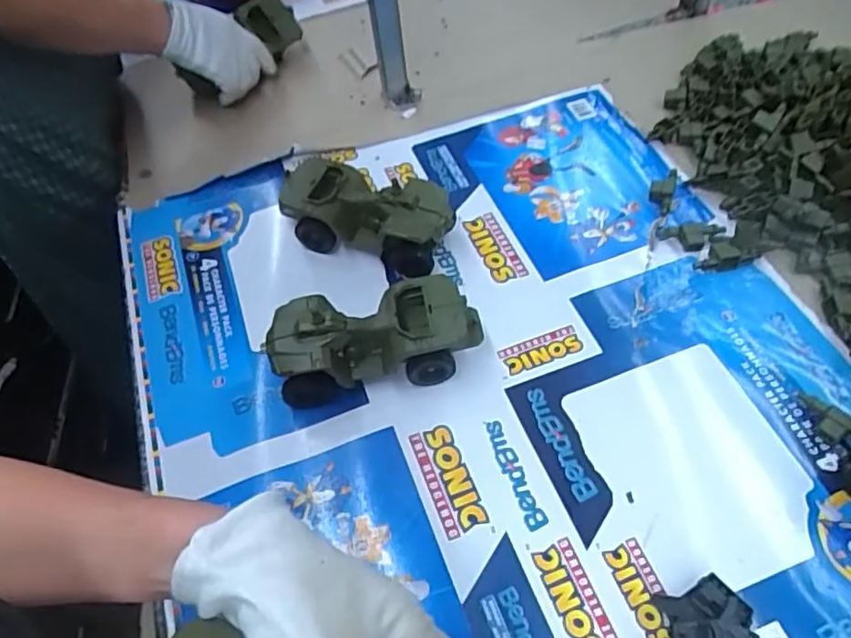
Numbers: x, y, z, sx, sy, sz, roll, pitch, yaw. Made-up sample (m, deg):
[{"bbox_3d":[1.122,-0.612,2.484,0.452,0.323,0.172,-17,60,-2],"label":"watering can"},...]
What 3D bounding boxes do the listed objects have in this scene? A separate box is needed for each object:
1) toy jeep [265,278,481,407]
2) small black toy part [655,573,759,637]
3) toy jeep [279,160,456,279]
[{"bbox_3d":[-0.045,0.019,0.573,0.185,0.081,0.075,-11,55,-2],"label":"toy jeep"},{"bbox_3d":[0.203,0.226,0.439,0.058,0.027,0.075,-11,55,-3],"label":"small black toy part"},{"bbox_3d":[-0.060,-0.106,0.661,0.175,0.080,0.070,15,58,16],"label":"toy jeep"}]

